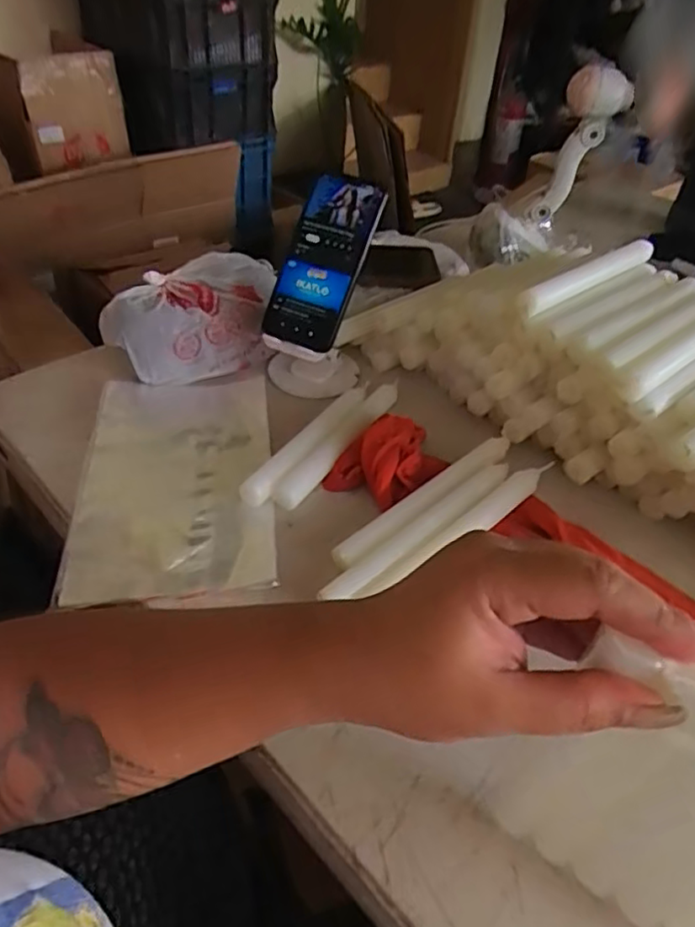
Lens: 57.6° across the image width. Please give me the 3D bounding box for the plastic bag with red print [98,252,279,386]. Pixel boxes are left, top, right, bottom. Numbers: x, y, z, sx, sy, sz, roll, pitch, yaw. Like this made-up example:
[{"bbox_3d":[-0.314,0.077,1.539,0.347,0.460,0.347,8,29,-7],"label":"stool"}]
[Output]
[{"bbox_3d":[-0.158,-0.152,0.643,0.176,0.063,0.120,-9,43,-16],"label":"plastic bag with red print"}]

